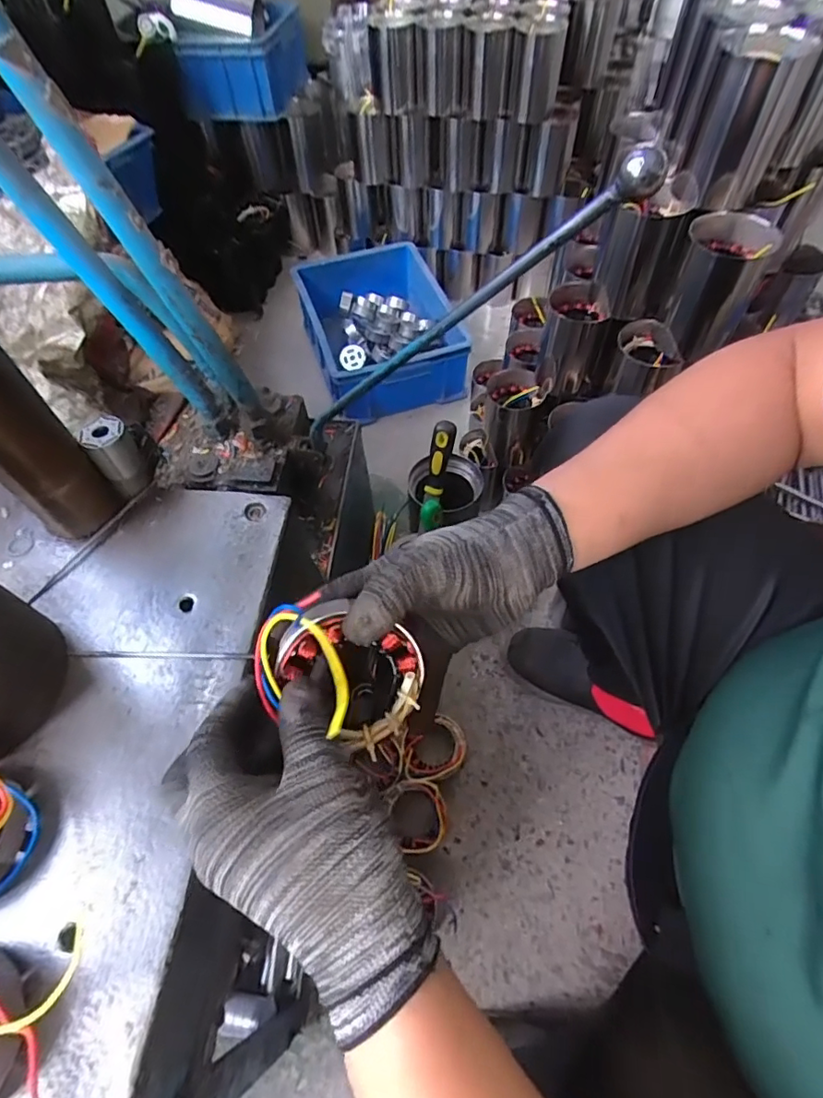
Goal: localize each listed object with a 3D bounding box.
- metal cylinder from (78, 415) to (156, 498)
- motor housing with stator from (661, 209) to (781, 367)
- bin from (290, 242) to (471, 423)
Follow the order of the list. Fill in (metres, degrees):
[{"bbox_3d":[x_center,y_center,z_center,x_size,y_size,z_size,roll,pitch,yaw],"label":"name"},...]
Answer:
[{"bbox_3d":[-0.261,-0.080,0.491,0.028,0.076,0.038,36,66,22],"label":"metal cylinder"},{"bbox_3d":[0.342,-0.298,0.627,0.090,0.131,0.084,26,63,18],"label":"motor housing with stator"},{"bbox_3d":[-0.072,-0.495,1.214,0.298,0.131,0.411,-16,58,-7],"label":"bin"}]

